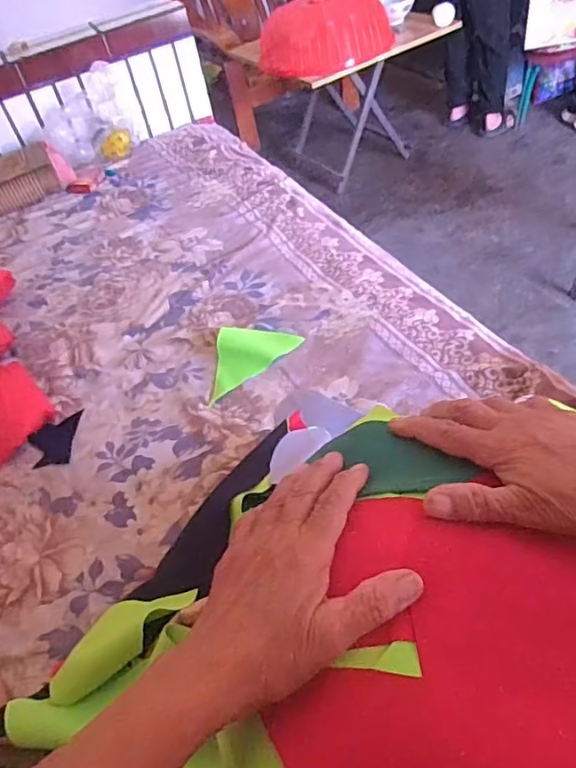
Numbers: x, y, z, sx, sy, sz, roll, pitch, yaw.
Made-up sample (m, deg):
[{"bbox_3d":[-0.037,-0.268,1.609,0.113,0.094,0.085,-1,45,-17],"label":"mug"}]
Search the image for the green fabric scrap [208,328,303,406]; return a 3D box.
[{"bbox_3d":[-0.050,-0.036,0.885,0.134,0.022,0.134,-5,47,8],"label":"green fabric scrap"}]

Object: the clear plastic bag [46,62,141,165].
[{"bbox_3d":[-0.497,-0.650,1.374,0.213,0.187,0.111,-23,47,-8],"label":"clear plastic bag"}]

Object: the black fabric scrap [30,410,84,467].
[{"bbox_3d":[-0.353,0.081,0.829,0.064,0.014,0.104,-5,49,2],"label":"black fabric scrap"}]

